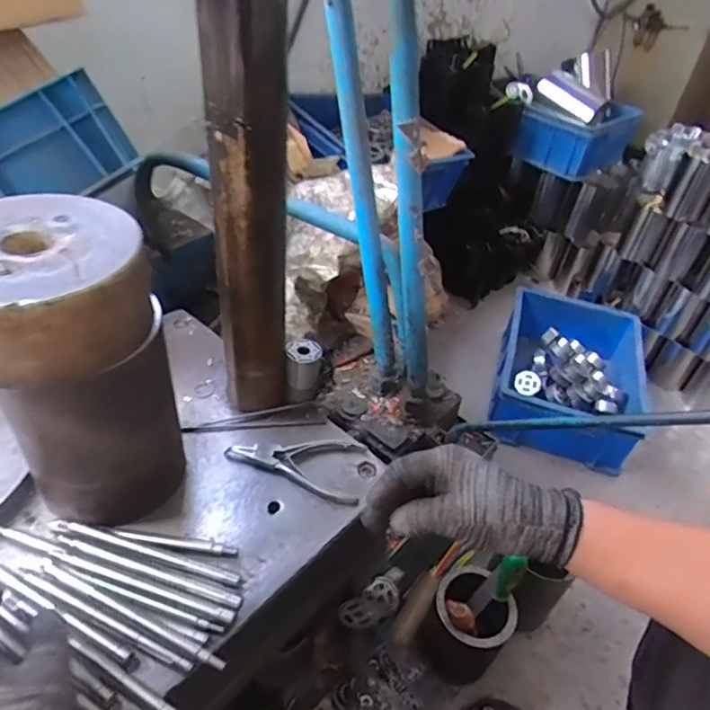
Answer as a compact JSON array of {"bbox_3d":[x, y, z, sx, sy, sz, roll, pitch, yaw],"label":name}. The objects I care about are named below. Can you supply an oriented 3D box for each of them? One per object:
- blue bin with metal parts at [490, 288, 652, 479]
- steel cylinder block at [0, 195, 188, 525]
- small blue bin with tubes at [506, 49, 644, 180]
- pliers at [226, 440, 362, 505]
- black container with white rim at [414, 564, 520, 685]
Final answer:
[{"bbox_3d":[0.488,0.046,1.293,0.308,0.145,0.406,15,42,10],"label":"blue bin with metal parts"},{"bbox_3d":[-0.230,0.017,0.463,0.141,0.243,0.133,-28,52,-33],"label":"steel cylinder block"},{"bbox_3d":[0.614,-0.682,1.592,0.329,0.238,0.287,31,47,26],"label":"small blue bin with tubes"},{"bbox_3d":[-0.062,0.112,0.569,0.137,0.014,0.071,5,41,-2],"label":"pliers"},{"bbox_3d":[0.161,0.392,0.816,0.109,0.164,0.097,27,45,23],"label":"black container with white rim"}]

